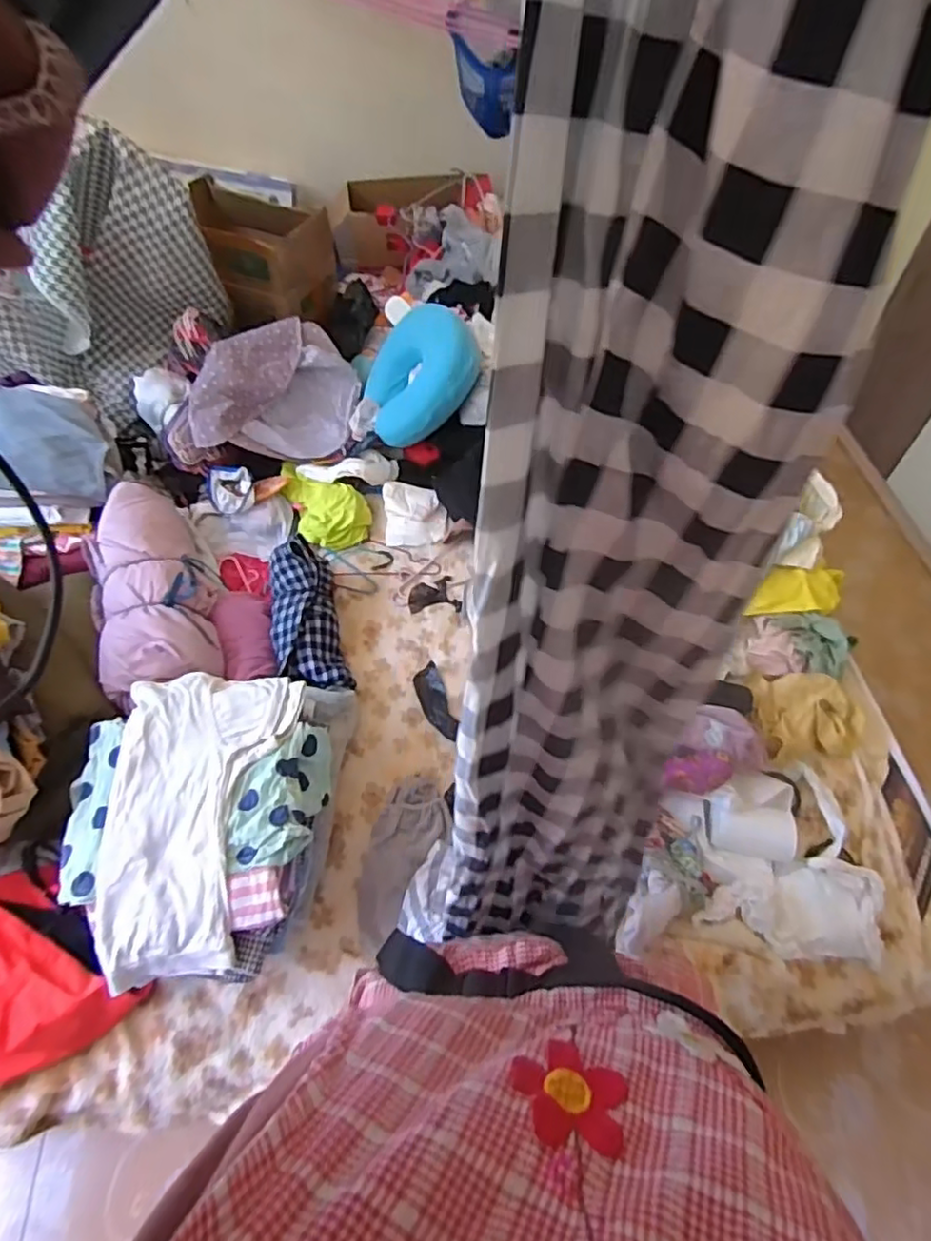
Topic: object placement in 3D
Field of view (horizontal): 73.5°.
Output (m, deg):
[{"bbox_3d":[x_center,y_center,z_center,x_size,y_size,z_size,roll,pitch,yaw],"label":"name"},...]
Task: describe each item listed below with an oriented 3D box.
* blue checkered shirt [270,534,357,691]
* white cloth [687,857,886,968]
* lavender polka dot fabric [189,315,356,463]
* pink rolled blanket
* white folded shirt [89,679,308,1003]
[{"bbox_3d":[-0.273,-0.004,1.072,0.117,0.079,0.274,-13,73,-8],"label":"blue checkered shirt"},{"bbox_3d":[0.445,0.389,0.847,0.243,0.041,0.117,3,55,2],"label":"white cloth"},{"bbox_3d":[-0.399,-0.486,1.342,0.337,0.172,0.301,-12,56,-8],"label":"lavender polka dot fabric"},{"bbox_3d":[-0.534,-0.056,1.054,0.182,0.110,0.416,-20,57,-13],"label":"pink rolled blanket"},{"bbox_3d":[-0.326,0.234,0.781,0.219,0.061,0.371,0,65,-10],"label":"white folded shirt"}]

